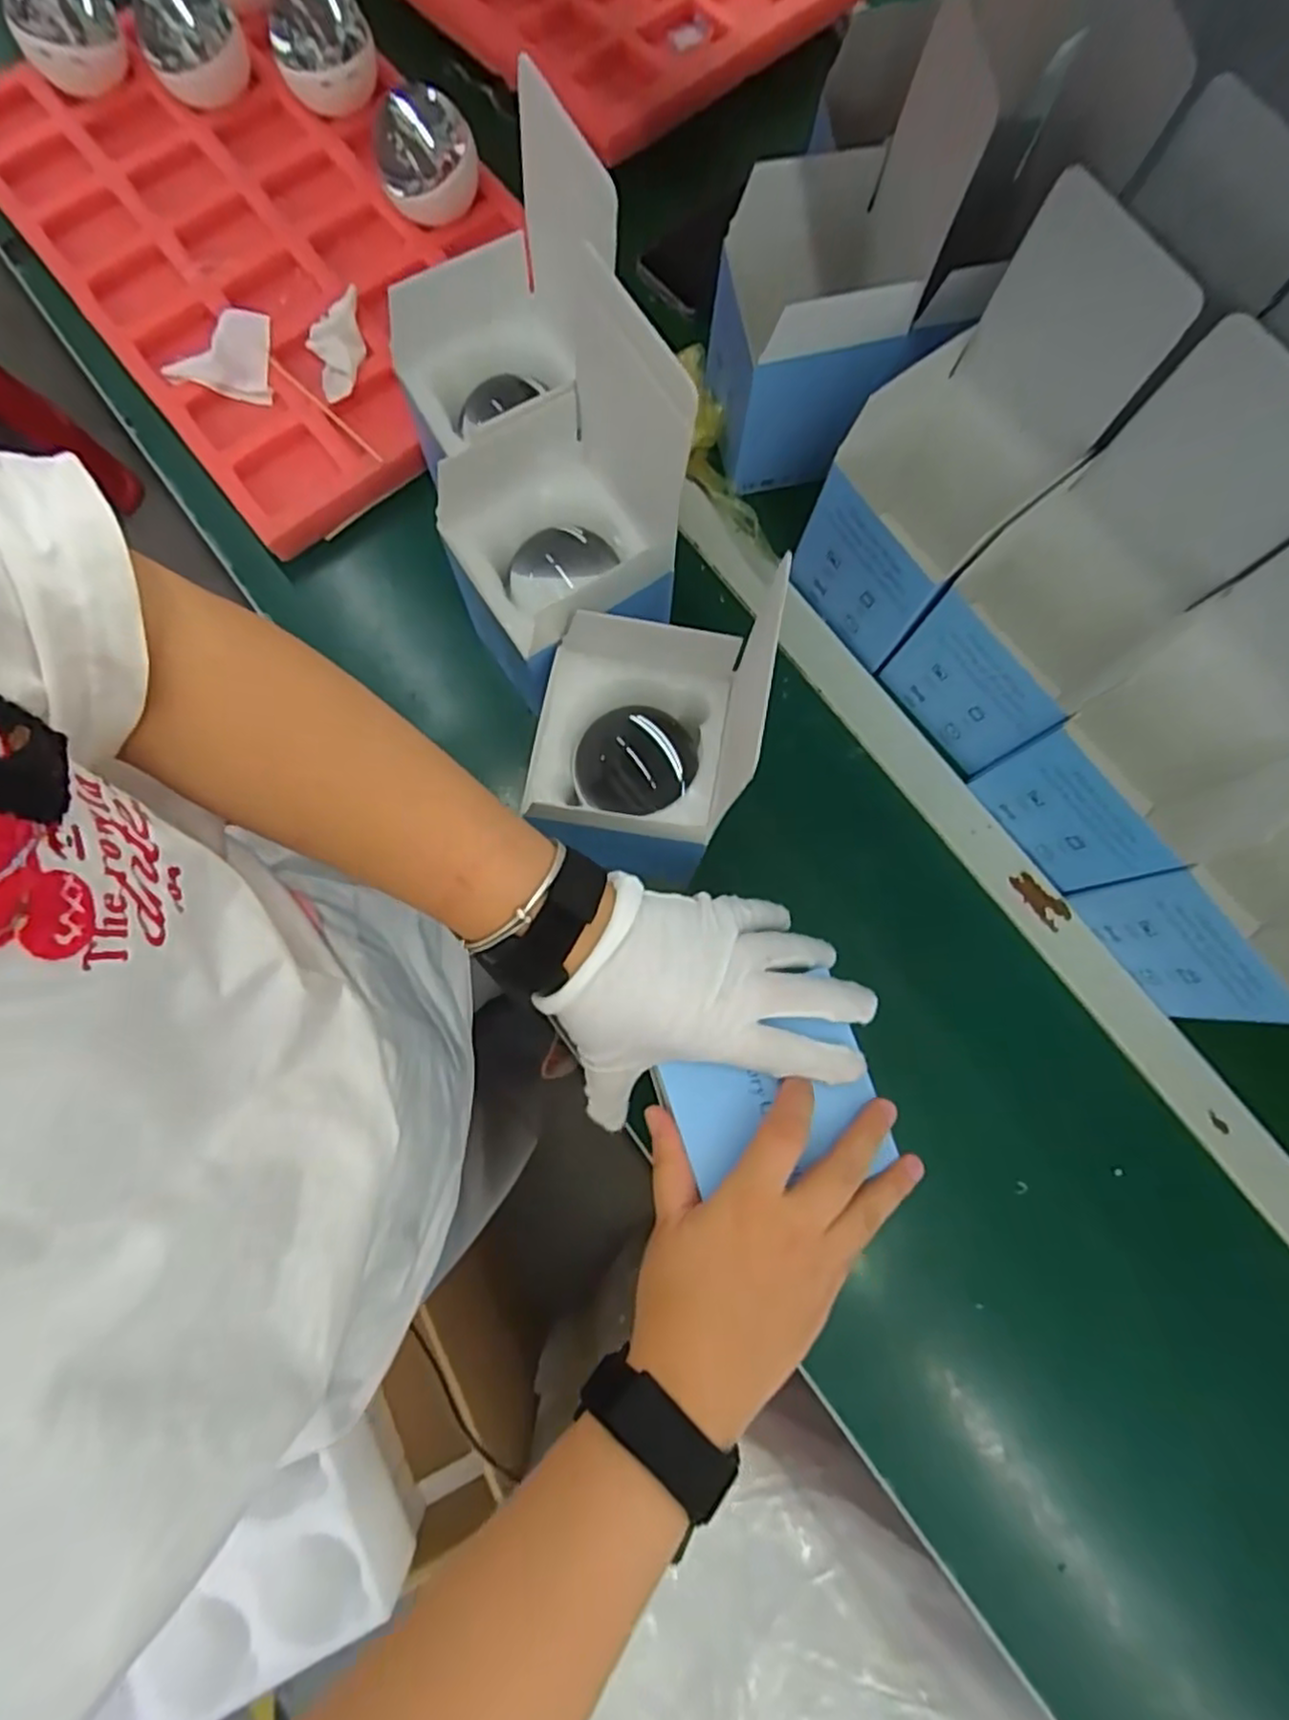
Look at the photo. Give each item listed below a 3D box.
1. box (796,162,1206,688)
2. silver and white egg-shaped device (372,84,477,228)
[{"bbox_3d":[0.193,-0.247,0.453,0.119,0.208,0.148,37,80,6],"label":"box"},{"bbox_3d":[-0.167,-0.539,0.542,0.075,0.070,0.078,0,79,-1],"label":"silver and white egg-shaped device"}]

